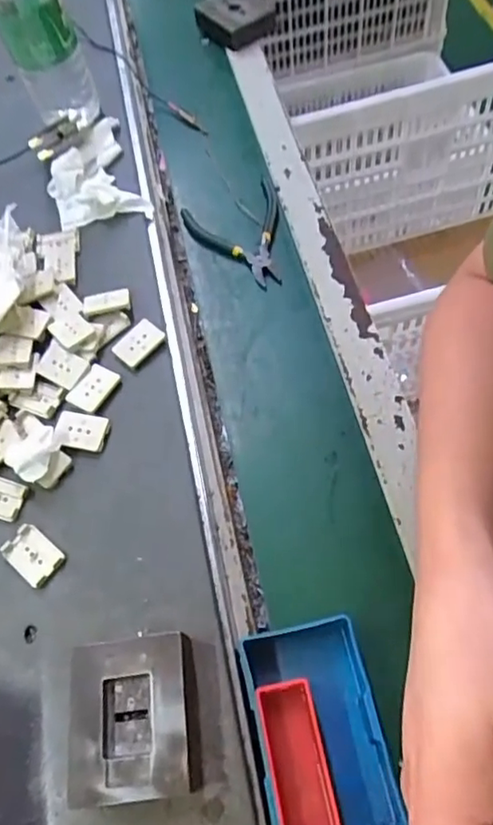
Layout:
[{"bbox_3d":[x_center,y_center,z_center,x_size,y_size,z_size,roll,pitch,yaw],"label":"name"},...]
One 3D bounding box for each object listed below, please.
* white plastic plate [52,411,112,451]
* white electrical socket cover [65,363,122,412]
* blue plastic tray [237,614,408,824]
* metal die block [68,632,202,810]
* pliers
[{"bbox_3d":[-0.122,0.014,0.440,0.038,0.010,0.027,5,61,10],"label":"white plastic plate"},{"bbox_3d":[-0.116,-0.019,0.454,0.027,0.008,0.038,25,67,20],"label":"white electrical socket cover"},{"bbox_3d":[0.041,0.184,0.347,0.071,0.026,0.113,-13,60,0],"label":"blue plastic tray"},{"bbox_3d":[-0.063,0.171,0.336,0.068,0.031,0.078,-9,60,2],"label":"metal die block"},{"bbox_3d":[0.004,-0.167,0.560,0.093,0.010,0.121,-27,61,-8],"label":"pliers"}]

